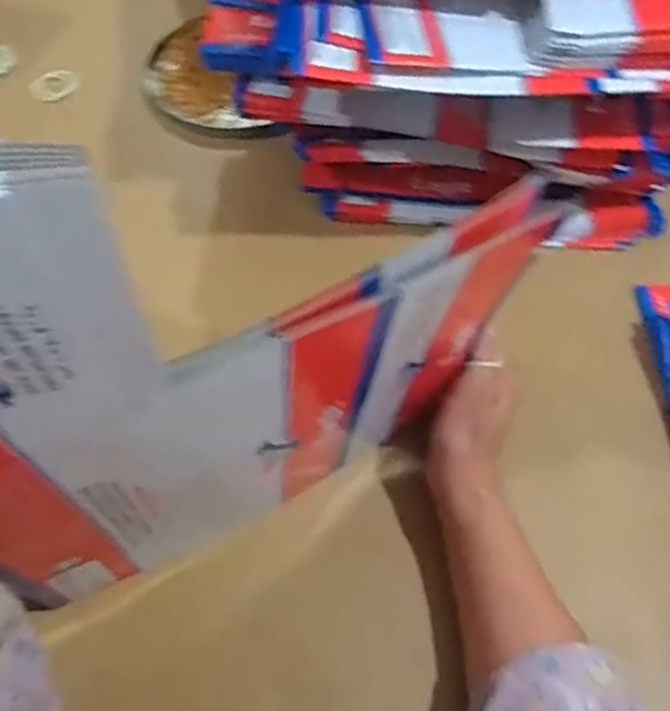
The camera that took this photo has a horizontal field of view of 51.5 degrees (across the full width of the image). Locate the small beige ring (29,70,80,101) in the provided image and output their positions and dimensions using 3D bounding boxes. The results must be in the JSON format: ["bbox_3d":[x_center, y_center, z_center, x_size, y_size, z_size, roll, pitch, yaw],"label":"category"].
[{"bbox_3d":[-0.271,-0.261,0.670,0.045,0.008,0.046,1,62,-1],"label":"small beige ring"}]

